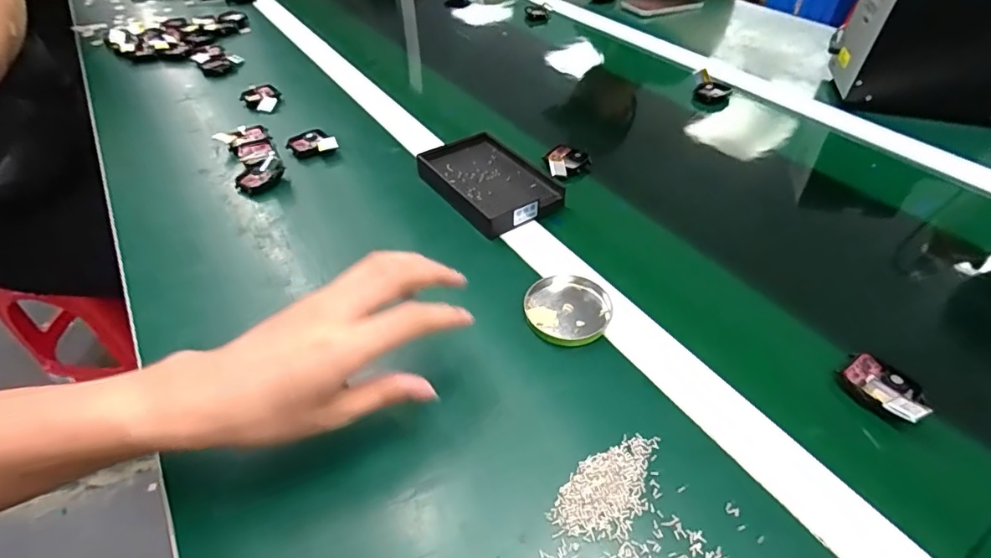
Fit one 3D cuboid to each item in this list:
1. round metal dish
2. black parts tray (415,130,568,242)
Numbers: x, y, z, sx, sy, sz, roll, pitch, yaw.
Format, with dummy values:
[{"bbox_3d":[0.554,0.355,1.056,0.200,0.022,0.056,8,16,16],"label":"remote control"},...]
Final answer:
[{"bbox_3d":[0.056,0.024,0.395,0.064,0.013,0.063,-1,45,1],"label":"round metal dish"},{"bbox_3d":[-0.007,-0.095,0.506,0.102,0.029,0.132,-22,48,-25],"label":"black parts tray"}]

